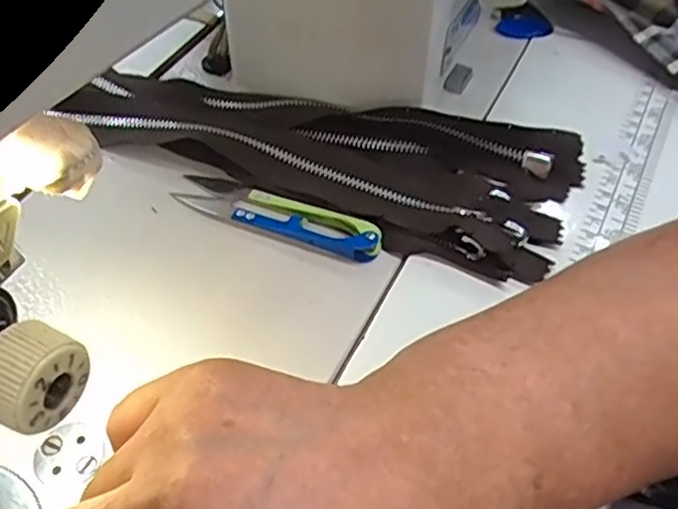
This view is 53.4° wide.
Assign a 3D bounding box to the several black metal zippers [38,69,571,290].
[{"bbox_3d":[-0.015,-0.060,0.338,0.255,0.021,0.084,19,53,13],"label":"several black metal zippers"}]

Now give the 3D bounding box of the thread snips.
[{"bbox_3d":[-0.029,-0.020,0.314,0.100,0.010,0.022,19,52,15],"label":"thread snips"}]

